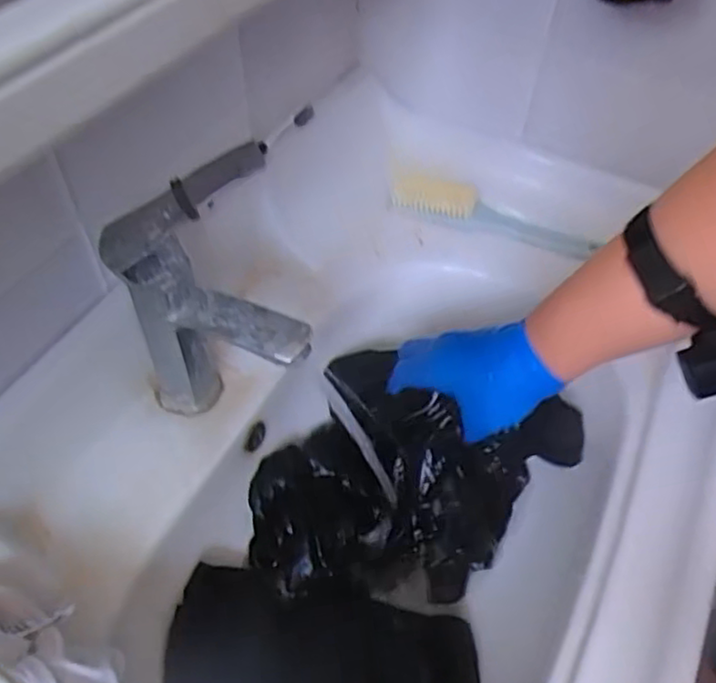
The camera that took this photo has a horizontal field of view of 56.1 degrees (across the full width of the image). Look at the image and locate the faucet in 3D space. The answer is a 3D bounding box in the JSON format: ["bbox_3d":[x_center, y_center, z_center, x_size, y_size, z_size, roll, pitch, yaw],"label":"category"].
[{"bbox_3d":[-0.101,-0.013,0.482,0.129,0.230,0.093,-6,52,-8],"label":"faucet"}]

